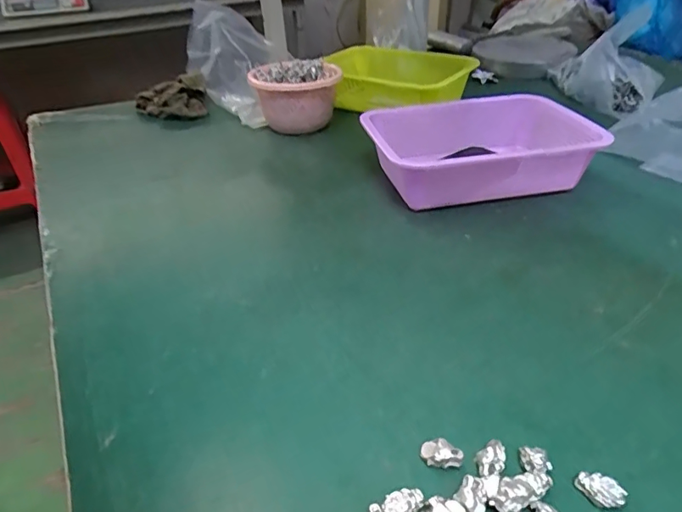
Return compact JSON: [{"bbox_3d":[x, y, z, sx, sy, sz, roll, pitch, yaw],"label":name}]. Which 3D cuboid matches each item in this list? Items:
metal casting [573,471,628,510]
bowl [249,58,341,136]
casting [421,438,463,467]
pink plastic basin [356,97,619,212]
[{"bbox_3d":[0.152,0.139,0.292,0.026,0.015,0.014,17,39,27],"label":"metal casting"},{"bbox_3d":[-0.073,-0.261,0.825,0.145,0.098,0.127,-4,34,-2],"label":"bowl"},{"bbox_3d":[0.064,0.126,0.315,0.024,0.014,0.015,-5,34,-3],"label":"casting"},{"bbox_3d":[0.168,-0.135,0.644,0.270,0.076,0.190,-6,34,-4],"label":"pink plastic basin"}]

